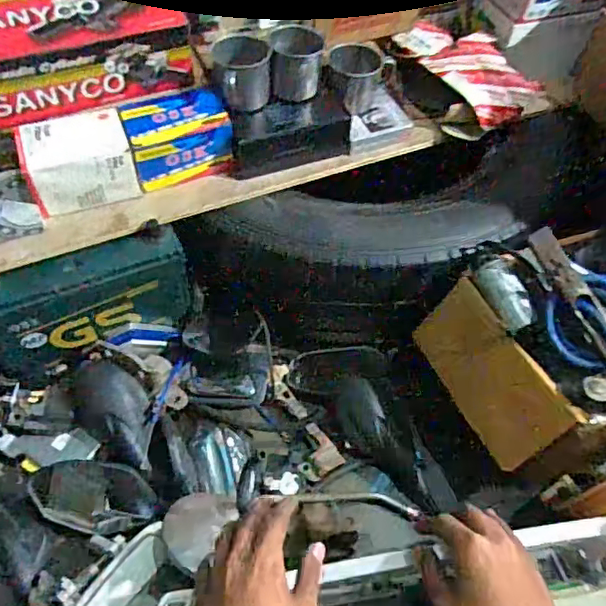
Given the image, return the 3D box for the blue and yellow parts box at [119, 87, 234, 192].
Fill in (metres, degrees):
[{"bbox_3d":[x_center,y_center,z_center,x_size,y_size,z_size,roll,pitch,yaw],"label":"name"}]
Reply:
[{"bbox_3d":[-0.141,-0.190,0.648,0.111,0.067,0.076,-16,58,-14],"label":"blue and yellow parts box"}]

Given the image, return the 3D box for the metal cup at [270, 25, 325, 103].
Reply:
[{"bbox_3d":[-0.007,-0.280,0.664,0.061,0.060,0.059,1,55,-3],"label":"metal cup"}]

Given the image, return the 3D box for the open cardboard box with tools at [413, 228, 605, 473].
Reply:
[{"bbox_3d":[0.320,0.033,0.636,0.306,0.182,0.214,-18,58,-15],"label":"open cardboard box with tools"}]

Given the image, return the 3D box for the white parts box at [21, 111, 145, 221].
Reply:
[{"bbox_3d":[-0.244,-0.156,0.614,0.109,0.052,0.077,-18,59,-16],"label":"white parts box"}]

